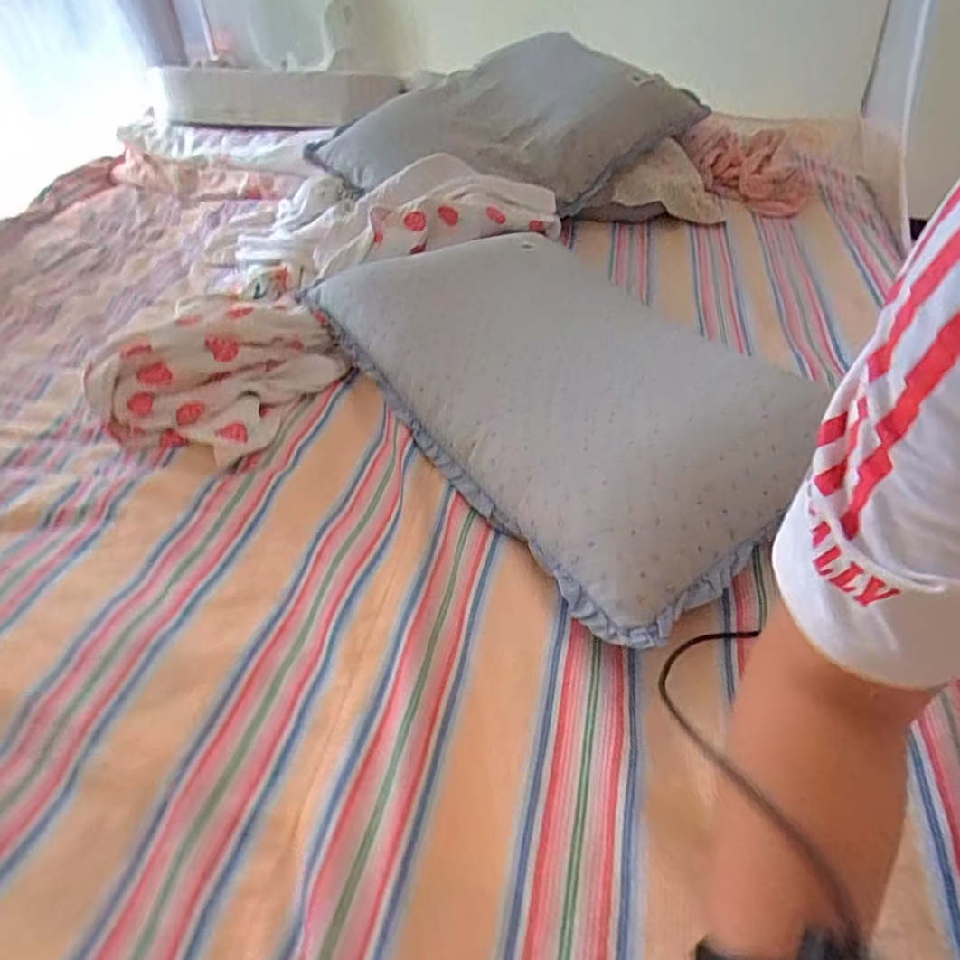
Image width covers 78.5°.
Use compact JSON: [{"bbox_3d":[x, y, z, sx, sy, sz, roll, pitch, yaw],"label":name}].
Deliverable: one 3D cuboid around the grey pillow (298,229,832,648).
[{"bbox_3d":[0.095,-0.142,0.756,0.404,0.090,0.690,-24,47,-23],"label":"grey pillow"}]

